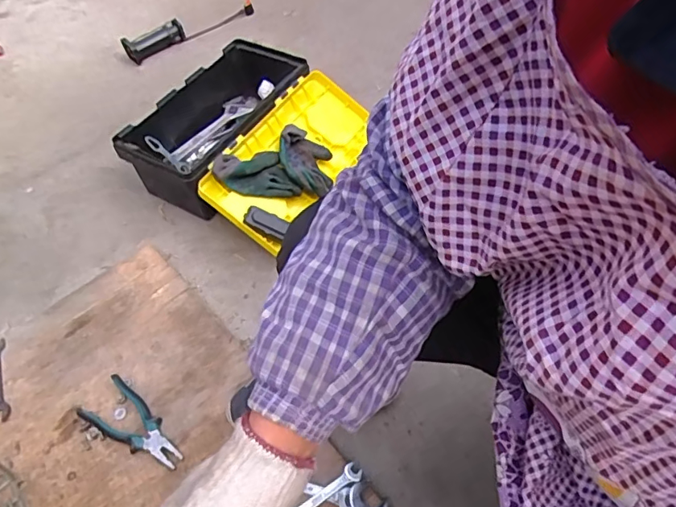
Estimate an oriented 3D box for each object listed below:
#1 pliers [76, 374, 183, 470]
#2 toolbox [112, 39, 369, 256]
[{"bbox_3d":[-0.335,0.283,0.799,0.190,0.025,0.080,28,61,23],"label":"pliers"},{"bbox_3d":[-0.182,-0.277,1.148,0.416,0.152,0.468,22,59,20],"label":"toolbox"}]

